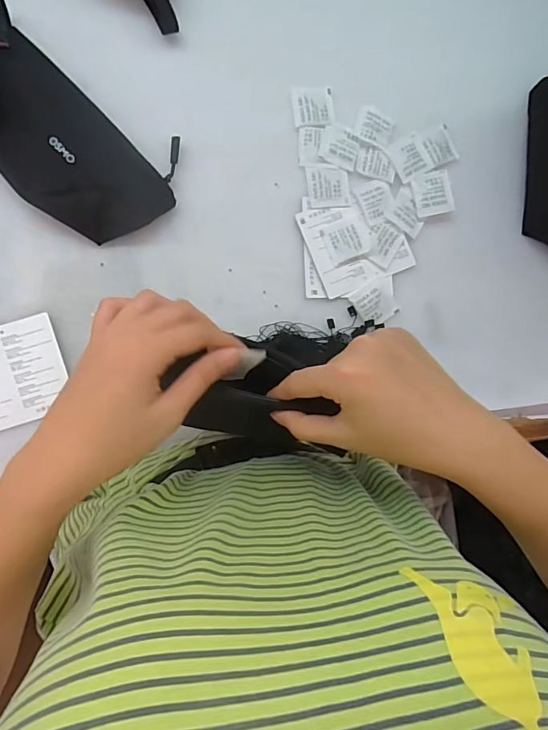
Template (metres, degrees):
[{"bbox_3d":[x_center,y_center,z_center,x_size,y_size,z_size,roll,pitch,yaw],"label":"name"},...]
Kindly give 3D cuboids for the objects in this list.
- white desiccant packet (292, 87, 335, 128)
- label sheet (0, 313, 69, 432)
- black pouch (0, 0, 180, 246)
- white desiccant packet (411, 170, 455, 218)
[{"bbox_3d":[0.038,-0.251,0.441,0.040,0.004,0.038,-5,91,-8],"label":"white desiccant packet"},{"bbox_3d":[-0.238,0.010,0.408,0.097,0.007,0.088,-17,92,-8],"label":"label sheet"},{"bbox_3d":[-0.187,-0.199,0.398,0.205,0.032,0.114,38,85,-6],"label":"black pouch"},{"bbox_3d":[0.160,-0.172,0.455,0.040,0.007,0.042,-13,92,-8],"label":"white desiccant packet"}]

